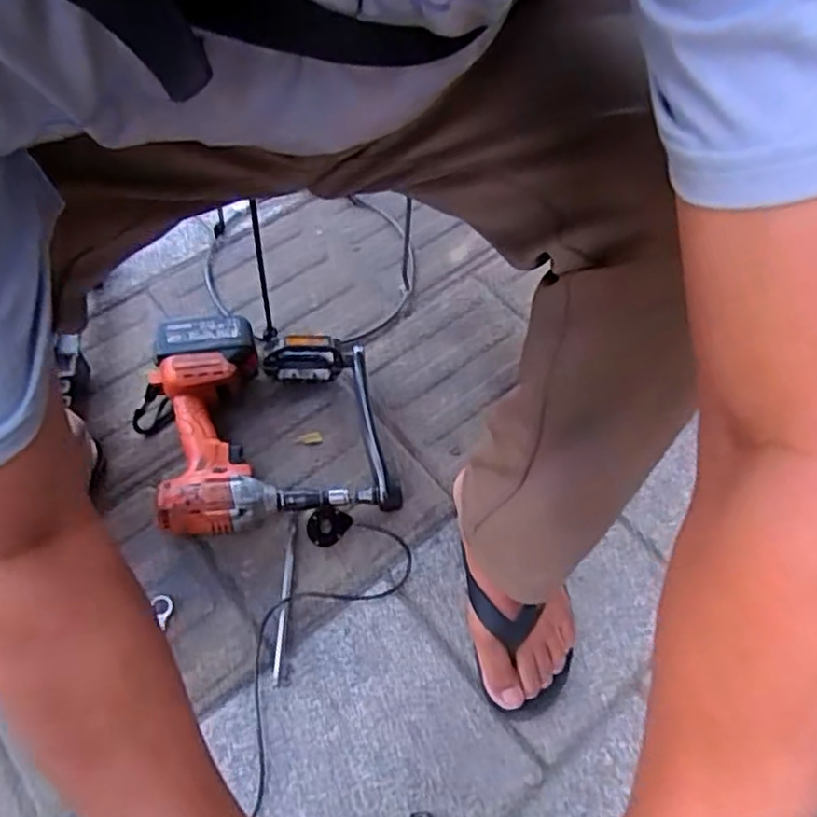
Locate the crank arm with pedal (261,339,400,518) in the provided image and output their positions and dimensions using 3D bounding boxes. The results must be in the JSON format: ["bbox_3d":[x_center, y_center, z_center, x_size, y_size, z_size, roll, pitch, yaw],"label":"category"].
[{"bbox_3d":[-0.091,0.018,0.774,0.118,0.091,0.211,-12,62,-10],"label":"crank arm with pedal"}]

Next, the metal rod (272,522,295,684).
[{"bbox_3d":[-0.129,0.198,0.717,0.007,0.008,0.169,2,61,-1],"label":"metal rod"}]

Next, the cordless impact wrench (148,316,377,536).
[{"bbox_3d":[-0.184,0.017,0.774,0.222,0.080,0.241,-15,63,-12],"label":"cordless impact wrench"}]

